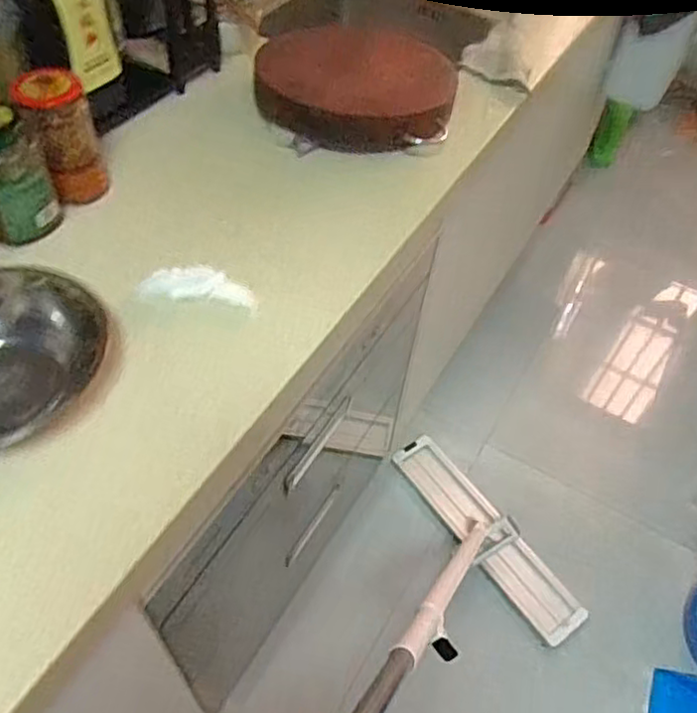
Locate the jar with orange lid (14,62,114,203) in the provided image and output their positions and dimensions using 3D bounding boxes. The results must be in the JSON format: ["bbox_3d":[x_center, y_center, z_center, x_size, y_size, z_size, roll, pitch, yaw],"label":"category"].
[{"bbox_3d":[-0.286,-0.220,0.675,0.062,0.127,0.071,-18,56,-16],"label":"jar with orange lid"}]

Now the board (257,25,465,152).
[{"bbox_3d":[0.011,-0.371,0.868,0.246,0.046,0.290,7,52,2],"label":"board"}]

